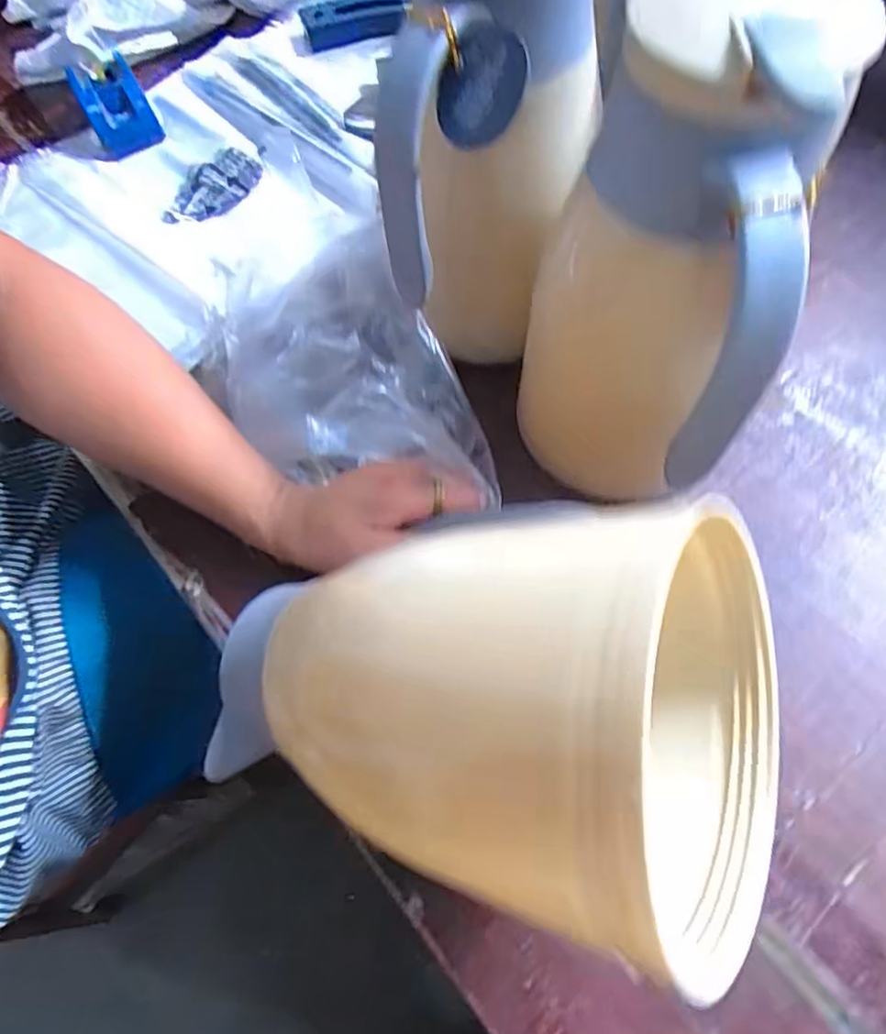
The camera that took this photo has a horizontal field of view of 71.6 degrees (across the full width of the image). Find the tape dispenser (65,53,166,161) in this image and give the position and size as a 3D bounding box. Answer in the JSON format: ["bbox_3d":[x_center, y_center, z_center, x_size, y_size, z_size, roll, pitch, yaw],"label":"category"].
[{"bbox_3d":[-0.321,-0.402,0.600,0.062,0.045,0.113,-28,65,-10],"label":"tape dispenser"}]

